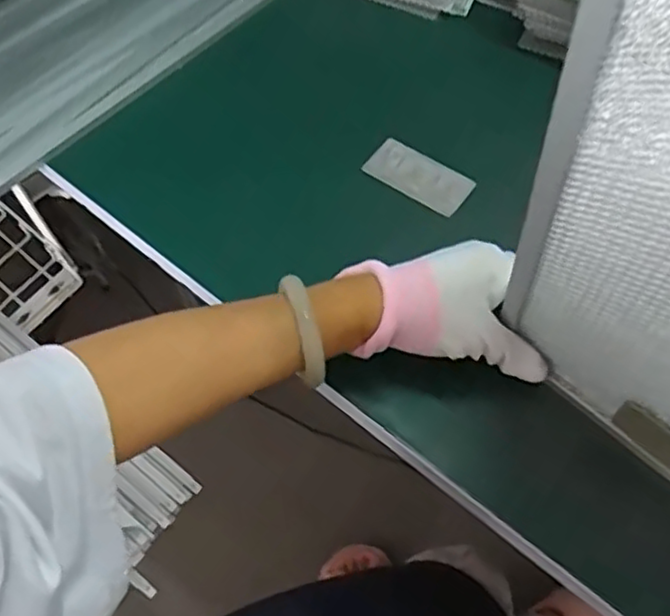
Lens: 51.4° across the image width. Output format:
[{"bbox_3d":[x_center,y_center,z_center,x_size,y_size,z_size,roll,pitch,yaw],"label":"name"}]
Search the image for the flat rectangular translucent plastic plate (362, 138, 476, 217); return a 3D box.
[{"bbox_3d":[0.063,-0.098,0.520,0.077,0.004,0.047,29,53,13],"label":"flat rectangular translucent plastic plate"}]

